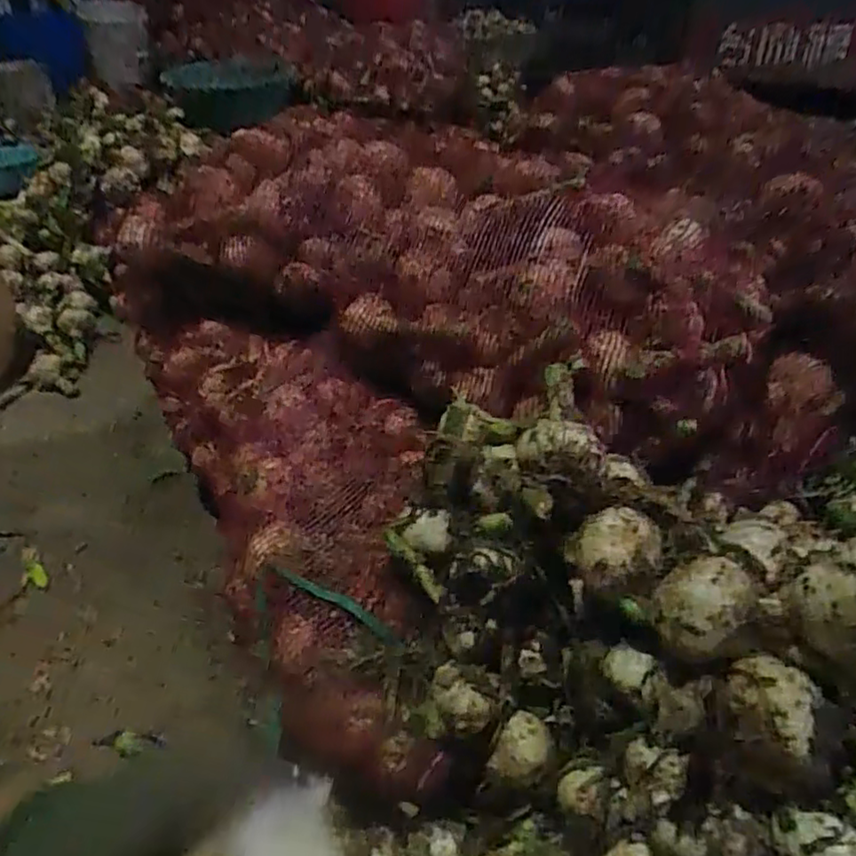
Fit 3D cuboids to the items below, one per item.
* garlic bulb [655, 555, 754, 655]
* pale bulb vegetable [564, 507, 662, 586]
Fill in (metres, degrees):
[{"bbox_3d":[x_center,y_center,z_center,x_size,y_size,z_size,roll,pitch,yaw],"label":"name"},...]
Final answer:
[{"bbox_3d":[0.139,0.088,0.323,0.039,0.037,0.043,20,42,29],"label":"garlic bulb"},{"bbox_3d":[0.117,0.079,0.408,0.056,0.043,0.045,7,37,14],"label":"pale bulb vegetable"}]

